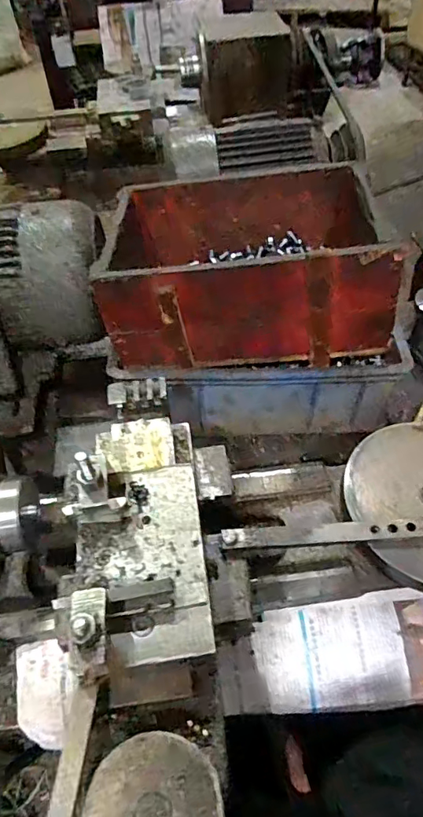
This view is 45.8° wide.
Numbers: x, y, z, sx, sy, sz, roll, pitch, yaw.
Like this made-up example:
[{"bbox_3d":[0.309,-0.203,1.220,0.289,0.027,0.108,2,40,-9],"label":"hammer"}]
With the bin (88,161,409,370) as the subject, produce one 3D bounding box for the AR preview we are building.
[{"bbox_3d":[0.042,-0.203,0.678,0.351,0.148,0.257,-2,51,1],"label":"bin"}]

